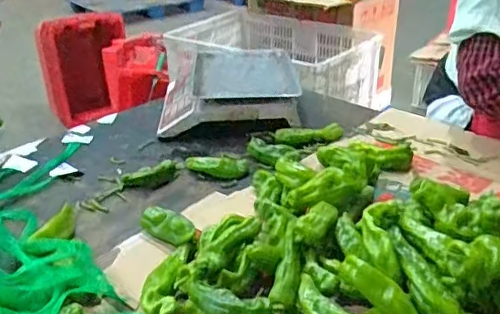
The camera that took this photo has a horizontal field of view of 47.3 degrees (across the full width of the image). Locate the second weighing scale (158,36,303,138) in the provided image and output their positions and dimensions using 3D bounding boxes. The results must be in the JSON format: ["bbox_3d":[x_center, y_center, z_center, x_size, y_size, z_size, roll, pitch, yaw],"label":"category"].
[{"bbox_3d":[-0.053,-0.185,1.424,0.328,0.117,0.400,-2,28,-1],"label":"second weighing scale"}]

